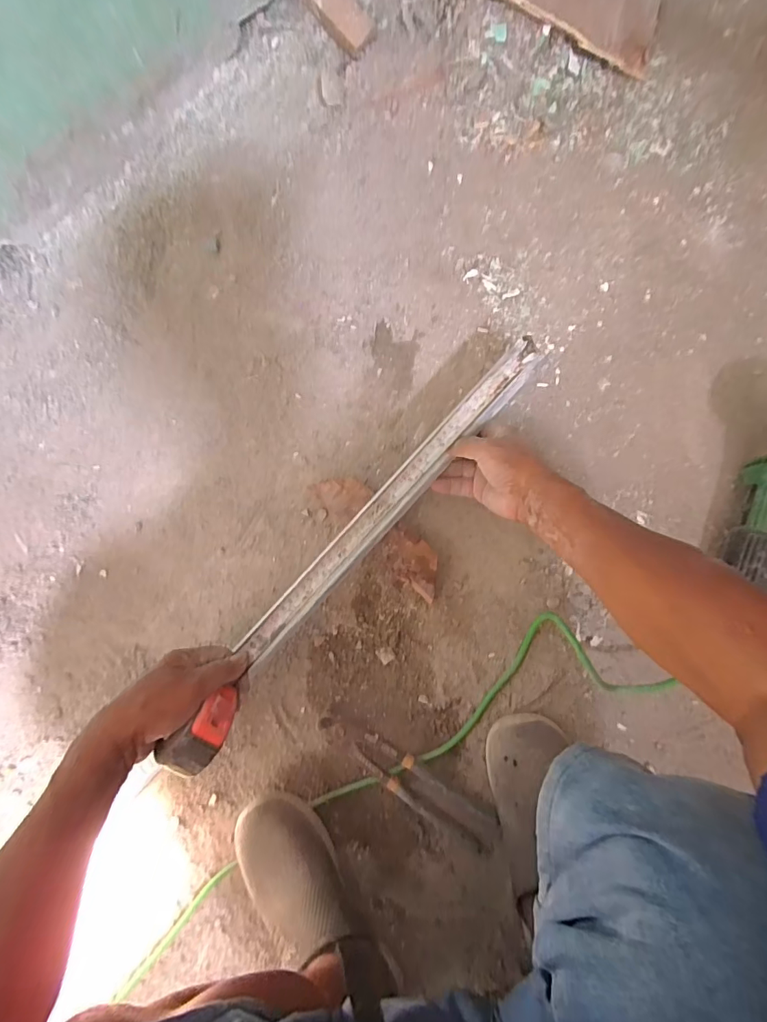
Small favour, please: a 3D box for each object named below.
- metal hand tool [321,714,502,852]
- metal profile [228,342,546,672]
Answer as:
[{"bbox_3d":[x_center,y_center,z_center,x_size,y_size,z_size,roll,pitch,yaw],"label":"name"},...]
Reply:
[{"bbox_3d":[0.026,0.304,0.508,0.224,0.020,0.045,32,86,7],"label":"metal hand tool"},{"bbox_3d":[0.014,-0.013,0.482,0.033,0.035,0.430,42,86,8],"label":"metal profile"}]

